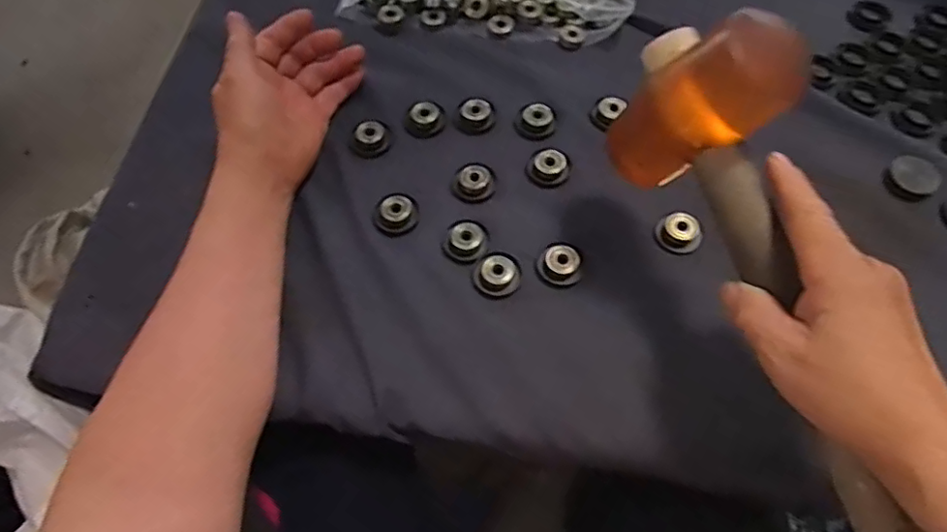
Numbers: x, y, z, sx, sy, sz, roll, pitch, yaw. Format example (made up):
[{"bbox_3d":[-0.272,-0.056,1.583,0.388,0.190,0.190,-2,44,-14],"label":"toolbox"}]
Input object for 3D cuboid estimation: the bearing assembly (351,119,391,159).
[{"bbox_3d":[-0.079,-0.098,0.457,0.030,0.008,0.029,0,62,1],"label":"bearing assembly"}]

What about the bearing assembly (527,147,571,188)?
[{"bbox_3d":[0.057,-0.073,0.443,0.031,0.013,0.025,-4,62,-1],"label":"bearing assembly"}]

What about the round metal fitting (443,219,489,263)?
[{"bbox_3d":[-0.005,-0.018,0.416,0.029,0.011,0.032,21,65,11],"label":"round metal fitting"}]

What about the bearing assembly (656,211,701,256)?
[{"bbox_3d":[0.142,-0.022,0.410,0.030,0.014,0.025,26,66,14],"label":"bearing assembly"}]

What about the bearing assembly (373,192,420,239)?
[{"bbox_3d":[-0.055,-0.038,0.426,0.032,0.008,0.033,0,62,1],"label":"bearing assembly"}]

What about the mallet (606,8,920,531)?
[{"bbox_3d":[0.156,0.014,0.305,0.067,0.089,0.290,-18,82,-8],"label":"mallet"}]

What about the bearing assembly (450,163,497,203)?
[{"bbox_3d":[0.001,-0.061,0.438,0.031,0.015,0.025,-18,64,-8],"label":"bearing assembly"}]

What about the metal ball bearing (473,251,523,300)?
[{"bbox_3d":[0.017,0.005,0.402,0.032,0.009,0.030,0,62,1],"label":"metal ball bearing"}]

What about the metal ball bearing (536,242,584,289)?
[{"bbox_3d":[0.058,-0.001,0.399,0.030,0.013,0.028,0,62,1],"label":"metal ball bearing"}]

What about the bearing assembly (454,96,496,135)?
[{"bbox_3d":[0.001,-0.120,0.467,0.031,0.010,0.029,0,62,1],"label":"bearing assembly"}]

